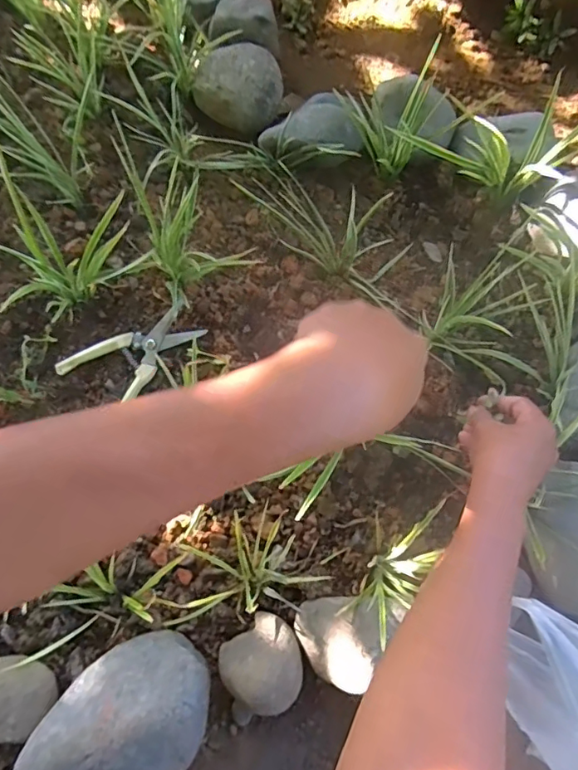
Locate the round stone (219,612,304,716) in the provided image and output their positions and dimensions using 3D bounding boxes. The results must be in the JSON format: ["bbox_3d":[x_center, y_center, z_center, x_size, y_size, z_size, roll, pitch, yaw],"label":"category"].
[{"bbox_3d":[-0.023,0.277,0.503,0.077,0.049,0.080,-1,75,2],"label":"round stone"}]

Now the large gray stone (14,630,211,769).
[{"bbox_3d":[-0.161,0.321,0.483,0.183,0.075,0.123,-25,76,-4],"label":"large gray stone"}]

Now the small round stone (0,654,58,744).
[{"bbox_3d":[-0.277,0.315,0.519,0.078,0.042,0.075,-1,75,2],"label":"small round stone"}]

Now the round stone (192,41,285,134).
[{"bbox_3d":[-0.063,-0.402,0.704,0.106,0.085,0.098,0,75,2],"label":"round stone"}]

